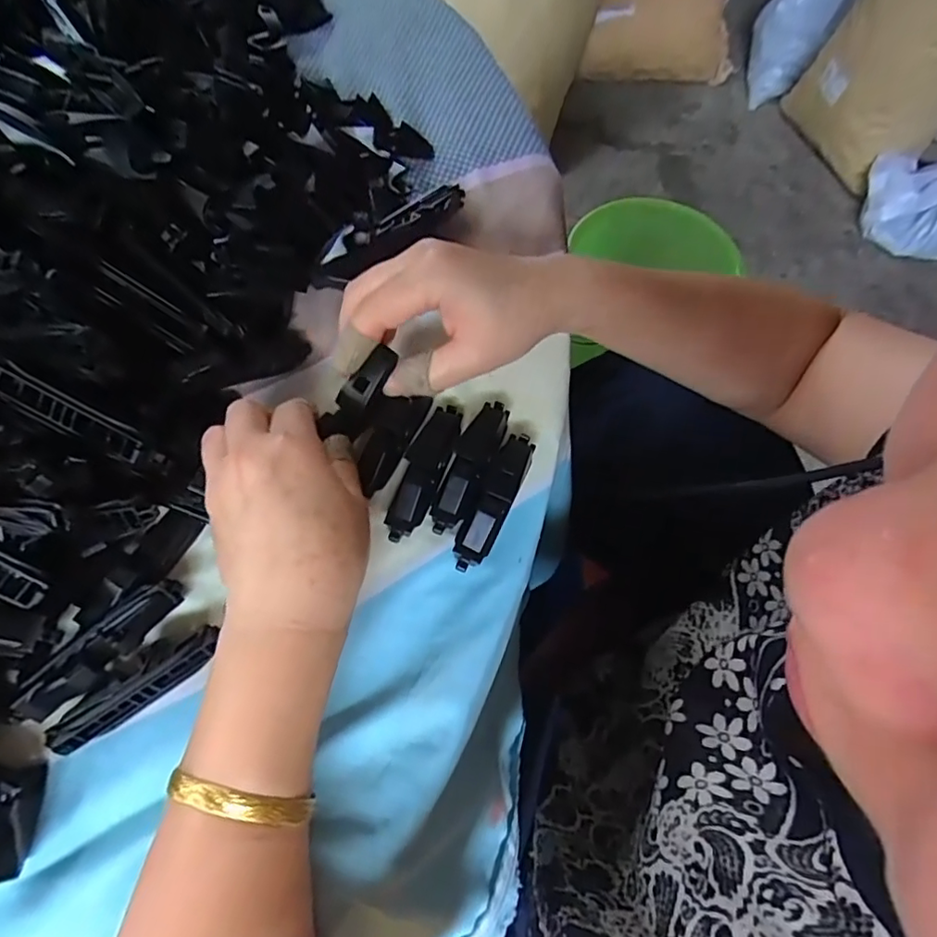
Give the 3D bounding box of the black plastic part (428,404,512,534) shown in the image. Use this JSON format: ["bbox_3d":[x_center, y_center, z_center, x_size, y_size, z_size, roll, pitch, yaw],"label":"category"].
[{"bbox_3d":[0.001,-0.004,0.308,0.020,0.016,0.080,20,65,6],"label":"black plastic part"}]

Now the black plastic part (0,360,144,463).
[{"bbox_3d":[-0.186,-0.027,0.261,0.076,0.013,0.014,29,65,-8],"label":"black plastic part"}]

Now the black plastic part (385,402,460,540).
[{"bbox_3d":[-0.024,0.000,0.308,0.021,0.012,0.080,18,65,5],"label":"black plastic part"}]

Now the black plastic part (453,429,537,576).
[{"bbox_3d":[0.015,0.014,0.298,0.019,0.018,0.081,25,66,8],"label":"black plastic part"}]

